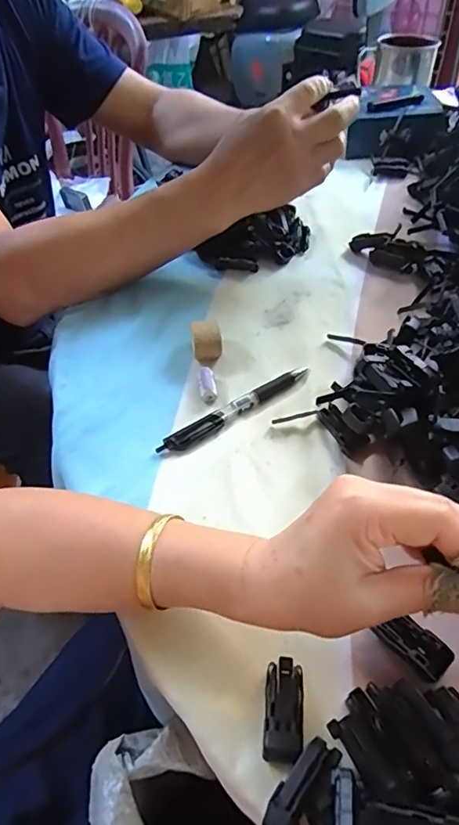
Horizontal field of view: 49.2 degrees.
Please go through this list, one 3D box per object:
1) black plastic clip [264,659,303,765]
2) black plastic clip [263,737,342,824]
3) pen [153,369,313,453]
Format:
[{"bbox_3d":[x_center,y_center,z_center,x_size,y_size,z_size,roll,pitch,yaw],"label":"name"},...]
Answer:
[{"bbox_3d":[0.029,0.159,0.270,0.020,0.013,0.047,4,51,4],"label":"black plastic clip"},{"bbox_3d":[0.035,0.181,0.243,0.017,0.010,0.046,33,59,25],"label":"black plastic clip"},{"bbox_3d":[0.006,-0.004,0.408,0.141,0.006,0.016,-30,56,-21],"label":"pen"}]

